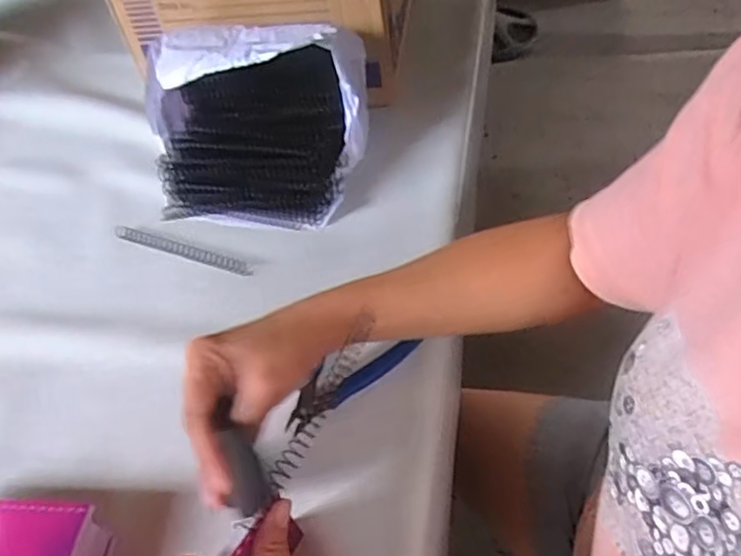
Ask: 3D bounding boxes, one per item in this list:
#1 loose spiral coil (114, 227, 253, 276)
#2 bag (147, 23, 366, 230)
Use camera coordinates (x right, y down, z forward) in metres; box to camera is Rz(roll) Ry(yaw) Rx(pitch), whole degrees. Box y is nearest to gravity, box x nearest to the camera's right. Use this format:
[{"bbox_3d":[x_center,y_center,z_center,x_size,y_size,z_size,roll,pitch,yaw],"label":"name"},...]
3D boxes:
[{"bbox_3d":[-0.176,-0.026,0.571,0.154,0.006,0.015,18,54,21],"label":"loose spiral coil"},{"bbox_3d":[-0.111,-0.151,0.590,0.208,0.138,0.155,6,50,12],"label":"bag"}]

